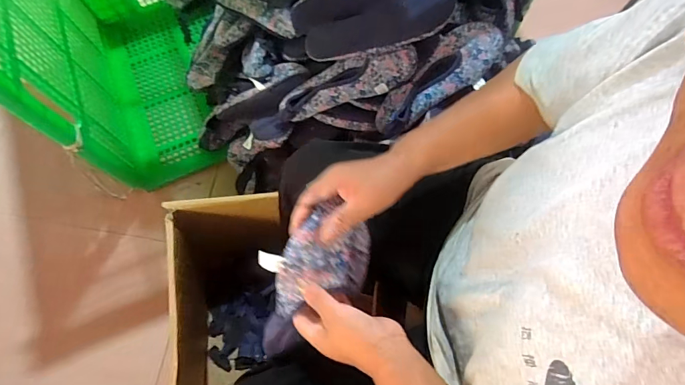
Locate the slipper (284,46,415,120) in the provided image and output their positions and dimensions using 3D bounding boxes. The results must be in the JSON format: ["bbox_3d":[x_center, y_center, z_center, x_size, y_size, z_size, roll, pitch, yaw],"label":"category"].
[{"bbox_3d":[0.007,-0.205,0.760,0.262,0.048,0.080,-19,72,11],"label":"slipper"}]

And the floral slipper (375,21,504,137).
[{"bbox_3d":[0.166,-0.210,0.758,0.266,0.050,0.102,-40,74,10],"label":"floral slipper"}]

